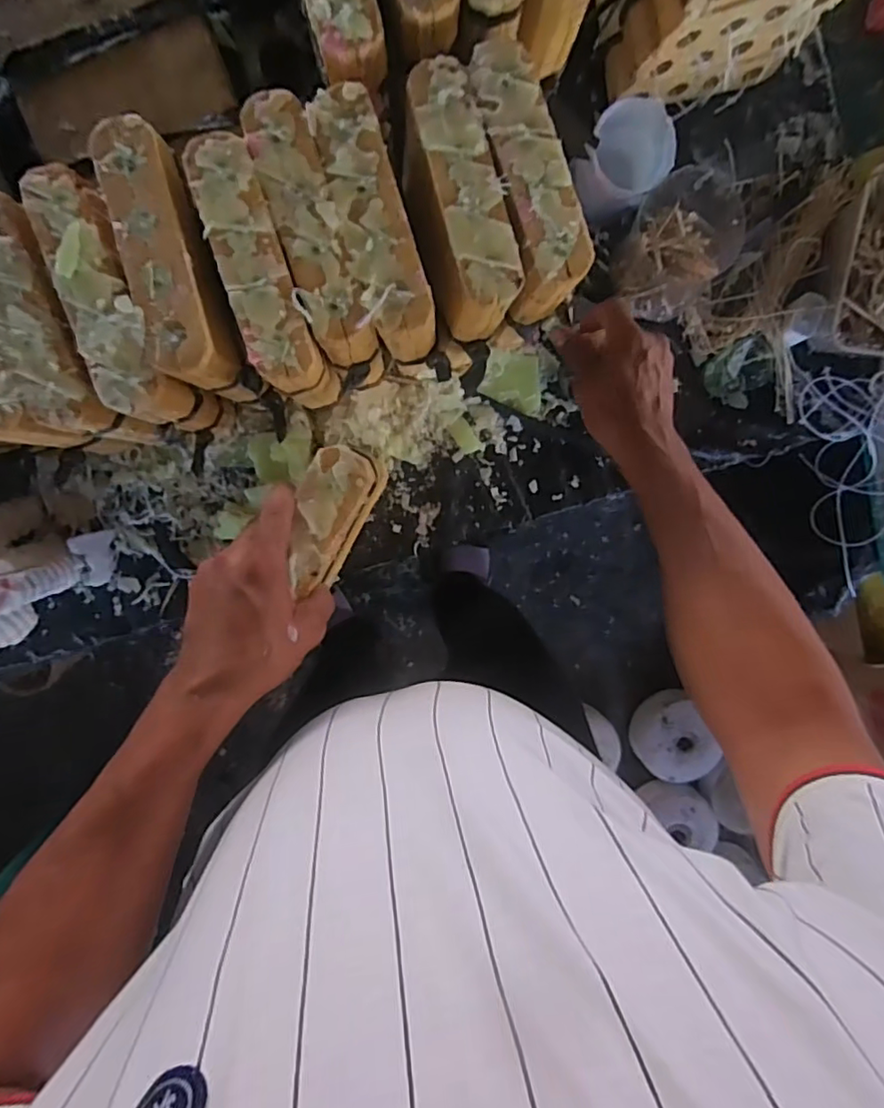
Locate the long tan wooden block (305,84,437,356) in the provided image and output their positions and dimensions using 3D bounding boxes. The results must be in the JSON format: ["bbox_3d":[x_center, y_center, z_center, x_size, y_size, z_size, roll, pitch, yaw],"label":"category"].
[{"bbox_3d":[-0.049,-0.242,0.449,0.057,0.096,0.167,-16,97,-3],"label":"long tan wooden block"}]

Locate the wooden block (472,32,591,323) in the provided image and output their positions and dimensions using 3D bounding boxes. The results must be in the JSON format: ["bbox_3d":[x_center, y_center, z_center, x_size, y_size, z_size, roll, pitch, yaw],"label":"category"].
[{"bbox_3d":[0.061,-0.275,0.448,0.049,0.087,0.168,-17,97,-2],"label":"wooden block"}]

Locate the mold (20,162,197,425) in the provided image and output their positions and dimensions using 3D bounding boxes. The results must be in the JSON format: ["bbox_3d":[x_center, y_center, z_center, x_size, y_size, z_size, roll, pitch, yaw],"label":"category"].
[{"bbox_3d":[-0.242,-0.183,0.428,0.052,0.066,0.171,-19,97,-2],"label":"mold"}]

